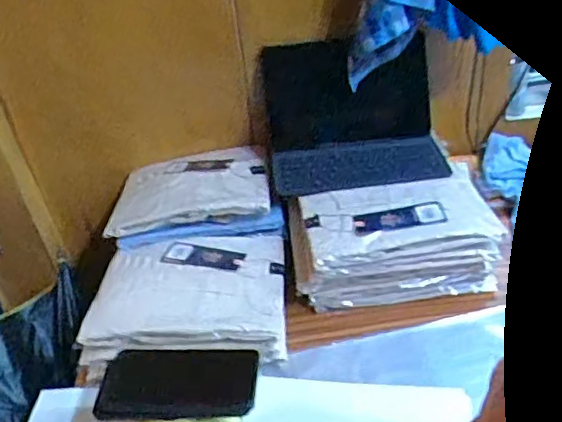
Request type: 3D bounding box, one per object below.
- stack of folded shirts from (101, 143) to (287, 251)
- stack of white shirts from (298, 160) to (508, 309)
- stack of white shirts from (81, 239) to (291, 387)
[{"bbox_3d":[-0.144,-0.040,0.975,0.266,0.045,0.211,-8,36,-3],"label":"stack of folded shirts"},{"bbox_3d":[0.154,0.043,0.848,0.266,0.116,0.174,-7,36,-2],"label":"stack of white shirts"},{"bbox_3d":[-0.125,0.117,0.817,0.258,0.079,0.217,-5,36,2],"label":"stack of white shirts"}]

